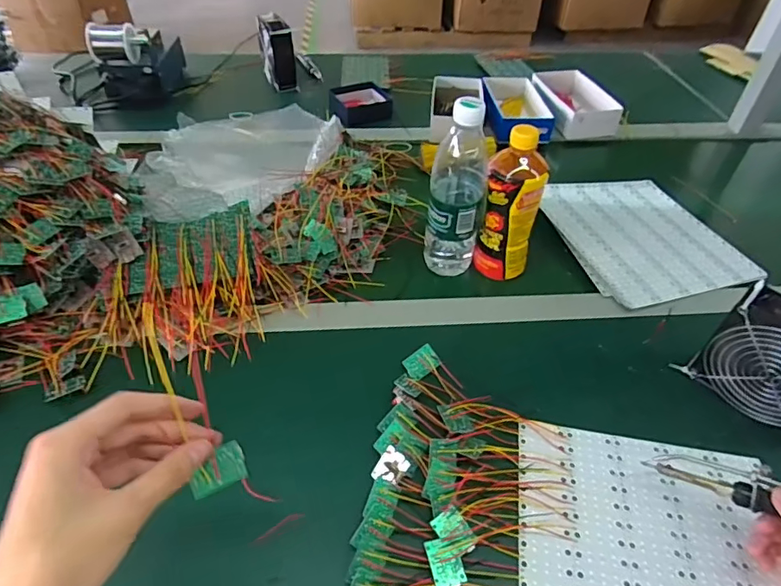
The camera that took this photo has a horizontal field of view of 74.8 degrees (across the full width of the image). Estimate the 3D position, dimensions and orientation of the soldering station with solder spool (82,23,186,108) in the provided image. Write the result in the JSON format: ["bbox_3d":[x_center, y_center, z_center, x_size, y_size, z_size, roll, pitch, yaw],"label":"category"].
[{"bbox_3d":[-0.492,-0.467,1.010,0.117,0.143,0.198,1,45,-3],"label":"soldering station with solder spool"}]

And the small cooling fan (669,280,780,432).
[{"bbox_3d":[0.374,0.074,0.493,0.042,0.129,0.128,-30,54,-29],"label":"small cooling fan"}]

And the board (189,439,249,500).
[{"bbox_3d":[-0.116,0.118,0.343,0.036,0.028,0.004,-18,8,-30],"label":"board"}]

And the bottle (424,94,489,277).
[{"bbox_3d":[0.082,-0.122,0.604,0.064,0.212,0.065,11,45,8],"label":"bottle"}]

